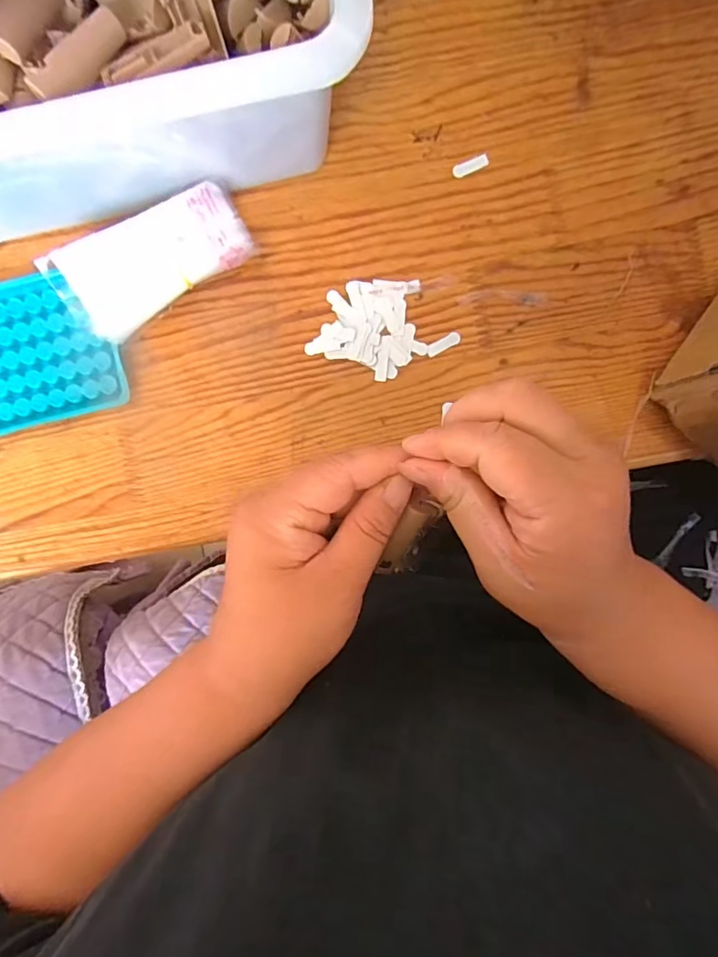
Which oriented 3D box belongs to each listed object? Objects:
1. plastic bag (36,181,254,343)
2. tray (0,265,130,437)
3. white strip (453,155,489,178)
[{"bbox_3d":[-0.124,-0.131,0.312,0.114,0.034,0.054,-27,90,3],"label":"plastic bag"},{"bbox_3d":[-0.219,-0.079,0.321,0.128,0.016,0.093,-13,91,3],"label":"tray"},{"bbox_3d":[0.070,-0.194,0.315,0.022,0.004,0.008,-23,89,3],"label":"white strip"}]

